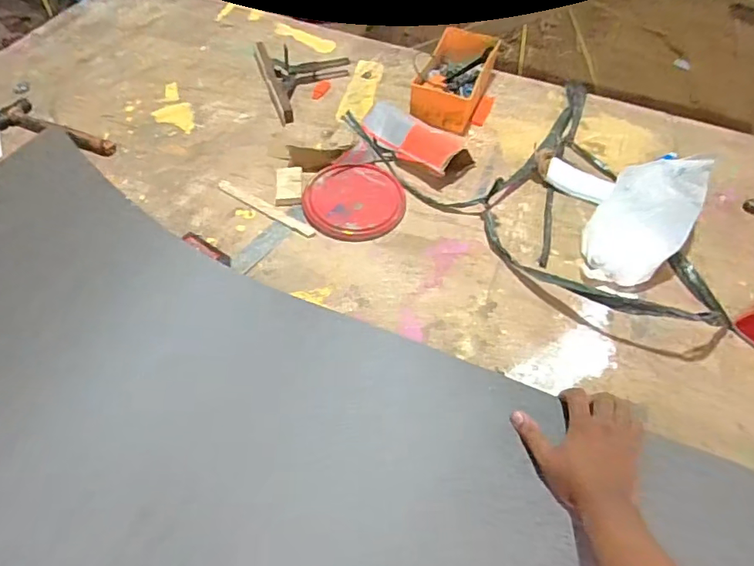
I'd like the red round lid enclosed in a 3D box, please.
[{"bbox_3d":[-0.036,-0.146,0.864,0.175,0.022,0.162,1,52,-1],"label":"red round lid"}]

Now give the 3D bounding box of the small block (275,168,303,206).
[{"bbox_3d":[-0.156,-0.173,0.885,0.046,0.018,0.085,-2,52,-4],"label":"small block"}]

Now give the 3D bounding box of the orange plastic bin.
[{"bbox_3d":[0.163,-0.427,1.041,0.139,0.079,0.257,20,54,12],"label":"orange plastic bin"}]

